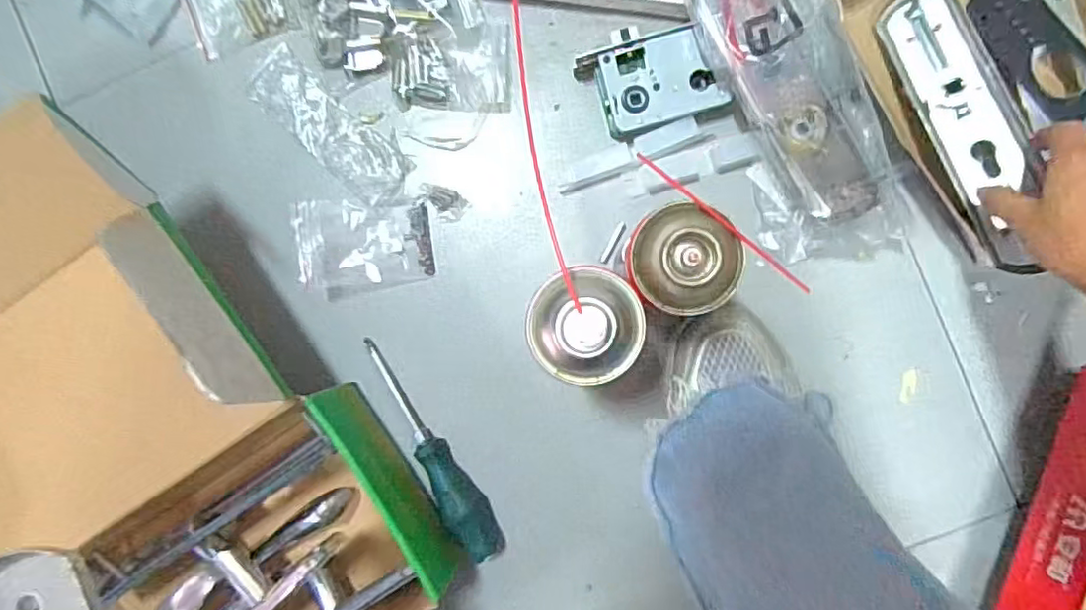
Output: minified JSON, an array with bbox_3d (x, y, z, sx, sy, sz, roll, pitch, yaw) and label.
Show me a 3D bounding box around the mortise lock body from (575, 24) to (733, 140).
[{"bbox_3d":[0.082,-0.172,0.473,0.095,0.029,0.073,-19,91,4],"label":"mortise lock body"}]

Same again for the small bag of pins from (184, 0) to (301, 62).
[{"bbox_3d":[-0.247,-0.240,0.504,0.085,0.008,0.054,-16,91,4],"label":"small bag of pins"}]

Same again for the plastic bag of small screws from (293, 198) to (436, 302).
[{"bbox_3d":[-0.139,-0.045,0.489,0.097,0.030,0.074,-3,92,3],"label":"plastic bag of small screws"}]

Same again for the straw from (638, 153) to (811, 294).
[{"bbox_3d":[0.099,-0.045,0.337,0.117,0.006,0.004,39,94,1],"label":"straw"}]

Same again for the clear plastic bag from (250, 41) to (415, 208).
[{"bbox_3d":[-0.172,-0.145,0.501,0.156,0.011,0.050,43,94,1],"label":"clear plastic bag"}]

